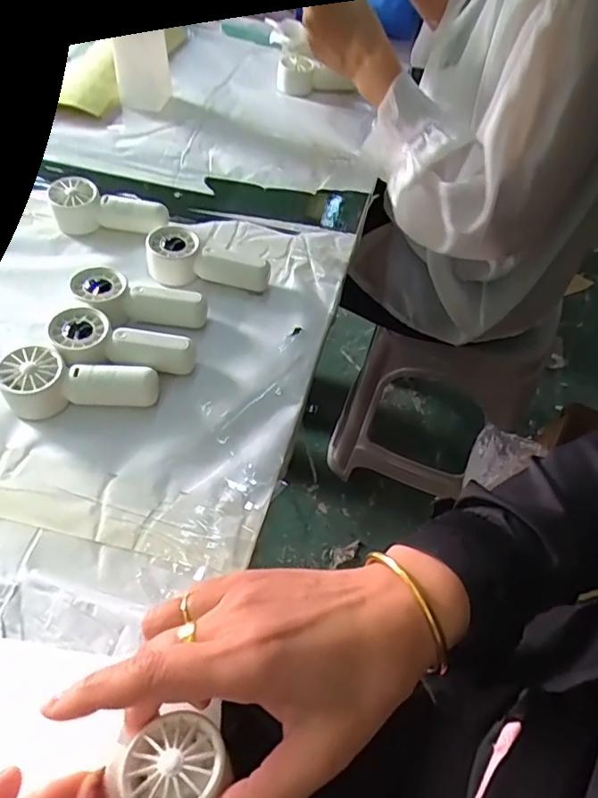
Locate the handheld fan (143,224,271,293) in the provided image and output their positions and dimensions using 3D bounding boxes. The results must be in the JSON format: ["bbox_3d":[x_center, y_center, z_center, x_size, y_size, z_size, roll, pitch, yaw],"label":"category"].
[{"bbox_3d":[-0.081,-0.125,0.504,0.108,0.031,0.039,7,53,0],"label":"handheld fan"}]

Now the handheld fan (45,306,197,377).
[{"bbox_3d":[-0.139,-0.036,0.434,0.107,0.030,0.047,13,54,4],"label":"handheld fan"}]

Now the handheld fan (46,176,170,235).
[{"bbox_3d":[-0.185,-0.186,0.540,0.110,0.036,0.034,4,53,-3],"label":"handheld fan"}]

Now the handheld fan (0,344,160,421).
[{"bbox_3d":[-0.164,-0.009,0.411,0.110,0.034,0.041,6,53,-1],"label":"handheld fan"}]

